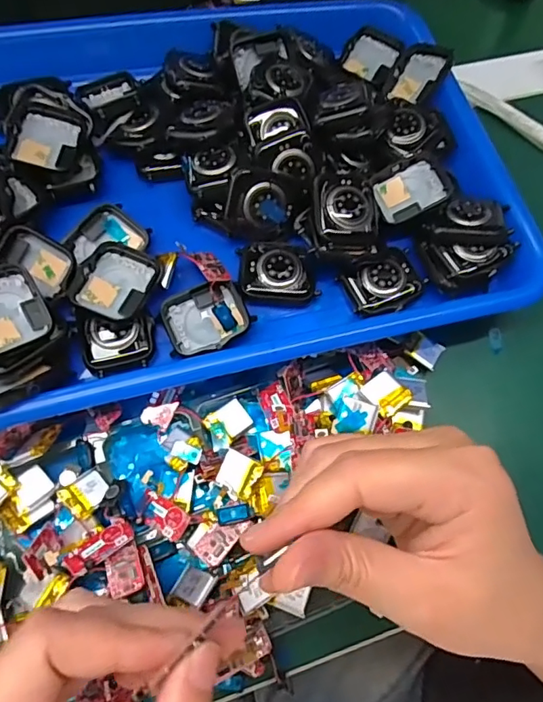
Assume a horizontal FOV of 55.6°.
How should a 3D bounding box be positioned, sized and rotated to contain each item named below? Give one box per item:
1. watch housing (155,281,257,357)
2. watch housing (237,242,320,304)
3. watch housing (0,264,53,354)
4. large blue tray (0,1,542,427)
[{"bbox_3d":[-0.035,-0.018,0.268,0.044,0.014,0.035,-23,72,-13],"label":"watch housing"},{"bbox_3d":[0.003,-0.042,0.283,0.043,0.007,0.033,5,68,-3],"label":"watch housing"},{"bbox_3d":[-0.127,-0.020,0.244,0.035,0.013,0.040,-27,73,-14],"label":"watch housing"},{"bbox_3d":[-0.030,-0.116,0.302,0.316,0.041,0.260,-14,69,-9],"label":"large blue tray"}]

